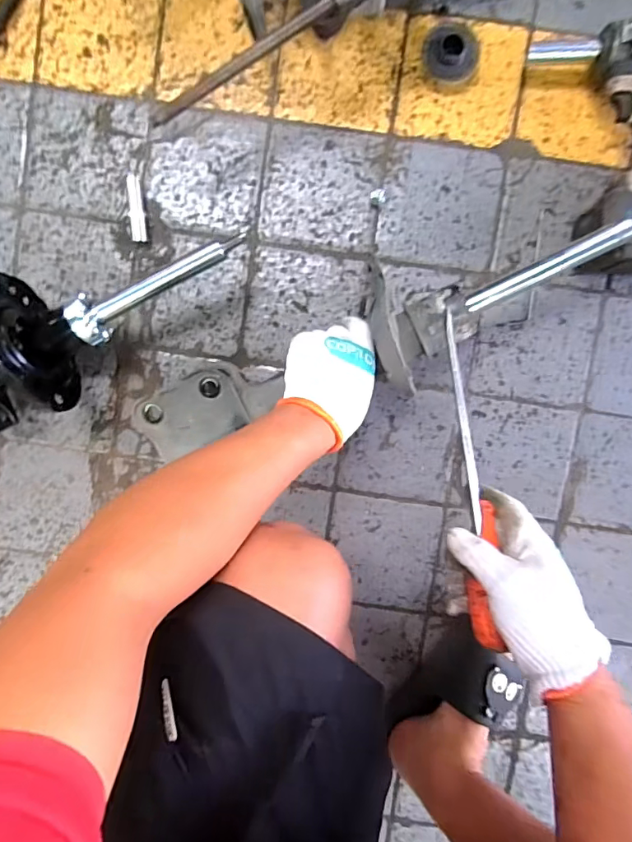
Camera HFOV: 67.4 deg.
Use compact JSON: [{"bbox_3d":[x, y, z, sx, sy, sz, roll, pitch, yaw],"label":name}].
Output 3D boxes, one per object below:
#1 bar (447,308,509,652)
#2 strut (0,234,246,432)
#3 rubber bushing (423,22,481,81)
[{"bbox_3d":[0.143,0.034,0.434,0.025,0.025,0.314,2,66,0],"label":"bar"},{"bbox_3d":[-0.367,-0.081,0.548,0.557,0.145,0.147,-23,93,1],"label":"strut"},{"bbox_3d":[0.172,-0.458,0.584,0.068,0.028,0.065,-35,92,1],"label":"rubber bushing"}]

